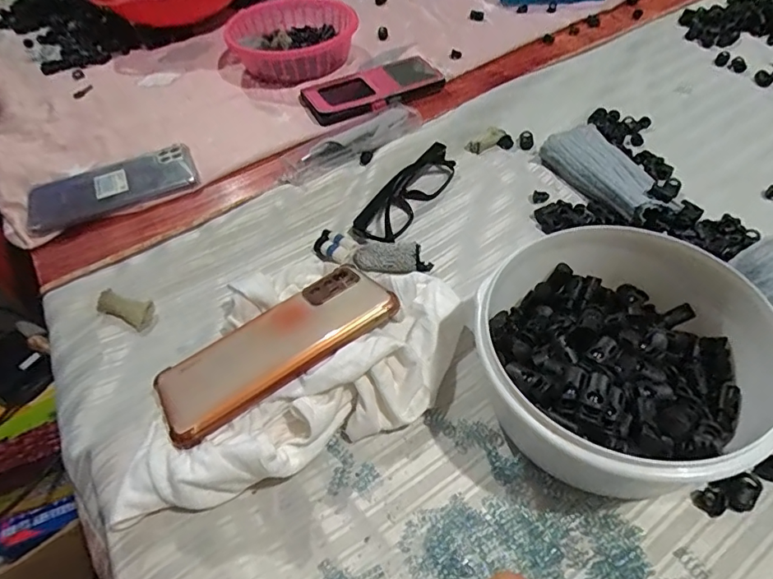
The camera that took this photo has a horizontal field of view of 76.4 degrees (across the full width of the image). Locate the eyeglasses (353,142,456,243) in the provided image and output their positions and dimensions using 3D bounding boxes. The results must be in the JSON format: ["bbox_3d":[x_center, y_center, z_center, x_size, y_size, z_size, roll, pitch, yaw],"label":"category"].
[{"bbox_3d":[0.023,-0.094,0.456,0.033,0.026,0.135,26,57,25],"label":"eyeglasses"}]

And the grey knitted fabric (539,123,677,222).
[{"bbox_3d":[0.201,-0.106,0.452,0.057,0.030,0.128,-24,51,-14],"label":"grey knitted fabric"}]

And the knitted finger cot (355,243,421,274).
[{"bbox_3d":[0.000,-0.027,0.413,0.053,0.006,0.029,1,66,19],"label":"knitted finger cot"}]

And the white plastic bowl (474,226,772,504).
[{"bbox_3d":[0.133,0.046,0.296,0.146,0.080,0.150,-3,49,4],"label":"white plastic bowl"}]

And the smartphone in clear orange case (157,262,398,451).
[{"bbox_3d":[-0.076,0.036,0.335,0.162,0.011,0.076,-32,38,-18],"label":"smartphone in clear orange case"}]

